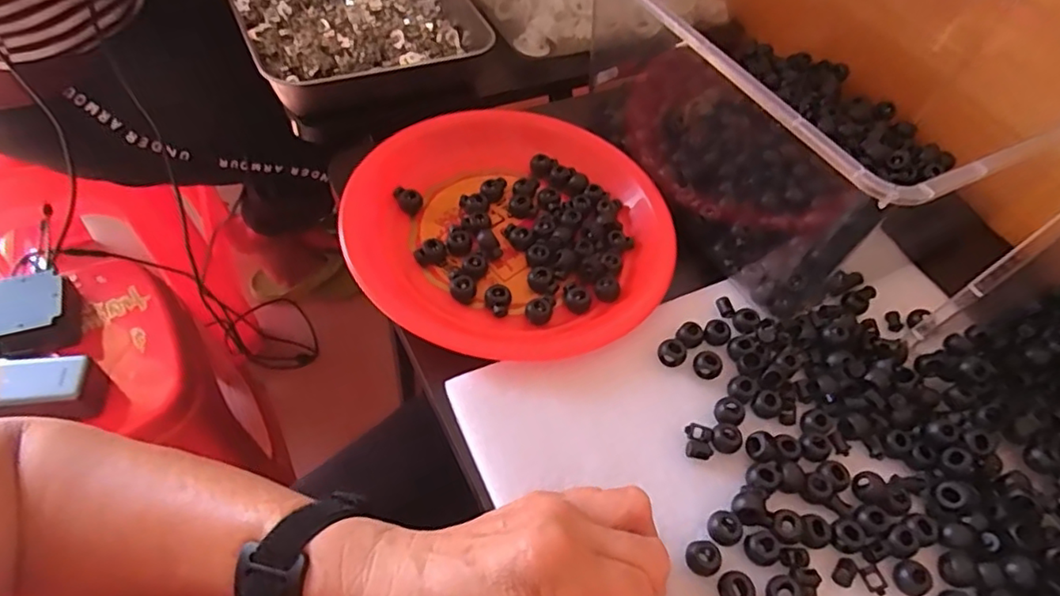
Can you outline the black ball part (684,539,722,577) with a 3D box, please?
[{"bbox_3d":[0.090,0.136,0.312,0.016,0.013,0.017,4,55,-5],"label":"black ball part"}]

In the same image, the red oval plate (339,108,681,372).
[{"bbox_3d":[-0.014,-0.056,0.436,0.231,0.029,0.227,12,54,1],"label":"red oval plate"}]

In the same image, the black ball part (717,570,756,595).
[{"bbox_3d":[0.104,0.148,0.302,0.016,0.010,0.017,-16,59,-18],"label":"black ball part"}]

